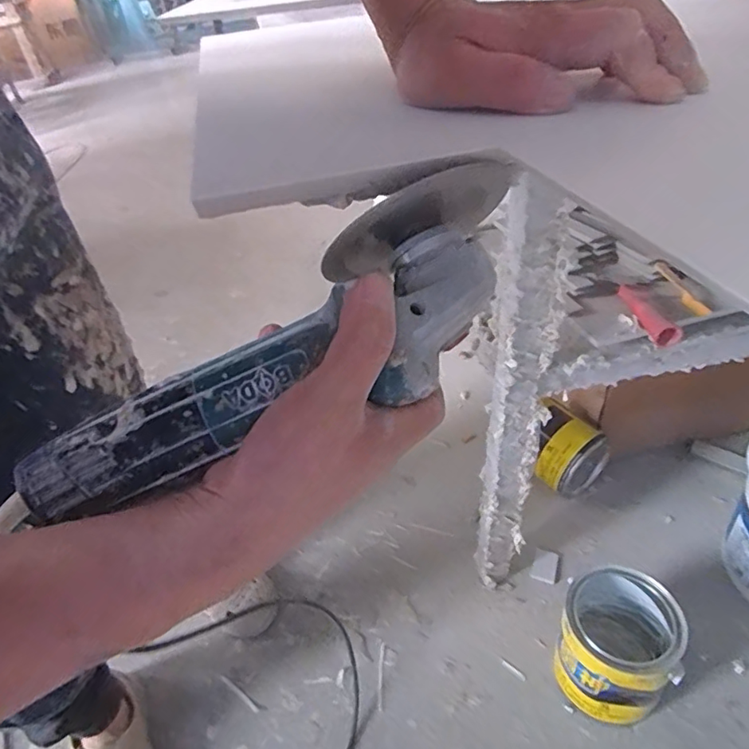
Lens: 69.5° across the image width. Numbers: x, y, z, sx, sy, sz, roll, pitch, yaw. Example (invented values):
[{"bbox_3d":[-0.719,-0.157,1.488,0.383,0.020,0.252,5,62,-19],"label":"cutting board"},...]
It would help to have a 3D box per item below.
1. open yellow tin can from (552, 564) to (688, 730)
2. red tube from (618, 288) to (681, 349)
[{"bbox_3d":[0.326,0.370,0.735,0.136,0.165,0.144,-5,41,4],"label":"open yellow tin can"},{"bbox_3d":[0.317,-0.068,0.628,0.027,0.028,0.102,-12,41,-4],"label":"red tube"}]

